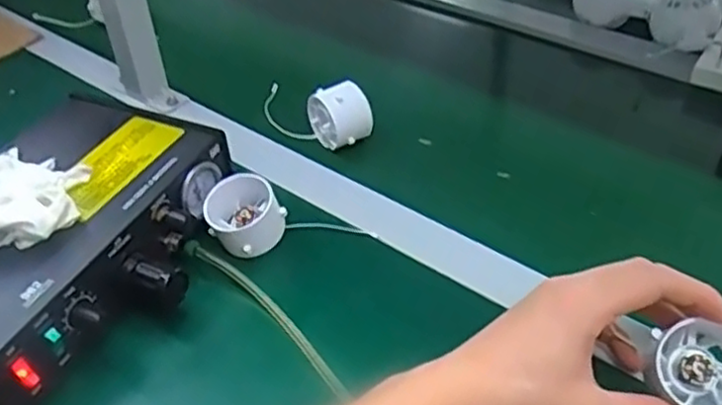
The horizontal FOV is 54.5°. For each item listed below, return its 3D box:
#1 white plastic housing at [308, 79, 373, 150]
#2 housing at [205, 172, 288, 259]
[{"bbox_3d":[-0.018,-0.075,0.616,0.047,0.043,0.045,-22,44,-20],"label":"white plastic housing"},{"bbox_3d":[-0.087,0.010,0.520,0.054,0.054,0.032,-30,47,-27],"label":"housing"}]

